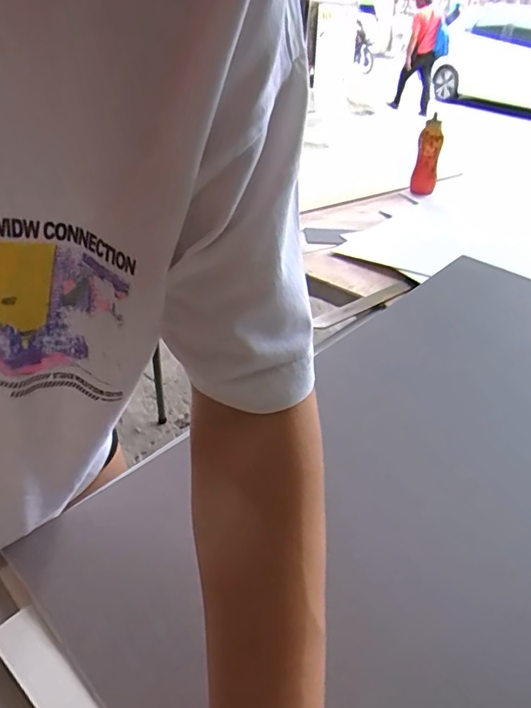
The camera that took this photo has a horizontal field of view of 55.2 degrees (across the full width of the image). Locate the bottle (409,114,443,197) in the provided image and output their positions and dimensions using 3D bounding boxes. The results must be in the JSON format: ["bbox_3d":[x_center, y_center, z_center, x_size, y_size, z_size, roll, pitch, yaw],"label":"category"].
[{"bbox_3d":[0.388,-0.467,1.212,0.058,0.163,0.046,20,38,24],"label":"bottle"}]

